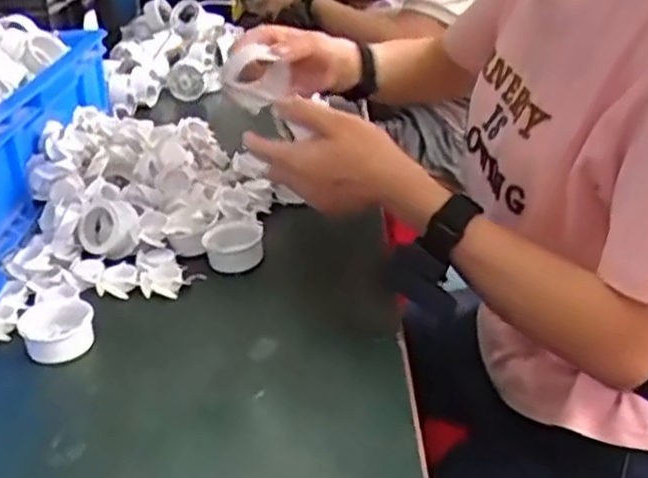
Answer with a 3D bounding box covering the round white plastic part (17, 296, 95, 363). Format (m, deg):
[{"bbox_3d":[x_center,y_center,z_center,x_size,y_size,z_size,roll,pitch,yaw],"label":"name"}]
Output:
[{"bbox_3d":[-0.202,0.065,0.583,0.051,0.024,0.066,-16,33,-22],"label":"round white plastic part"}]

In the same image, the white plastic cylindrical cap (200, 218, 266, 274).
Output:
[{"bbox_3d":[-0.080,0.003,0.683,0.051,0.032,0.048,-6,30,-5],"label":"white plastic cylindrical cap"}]

